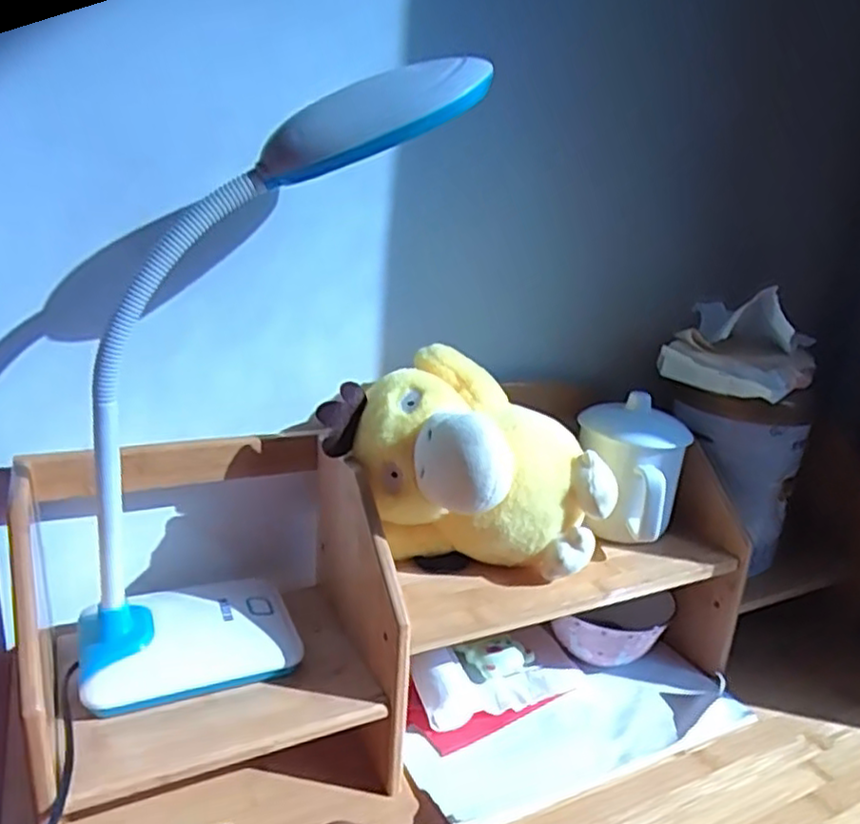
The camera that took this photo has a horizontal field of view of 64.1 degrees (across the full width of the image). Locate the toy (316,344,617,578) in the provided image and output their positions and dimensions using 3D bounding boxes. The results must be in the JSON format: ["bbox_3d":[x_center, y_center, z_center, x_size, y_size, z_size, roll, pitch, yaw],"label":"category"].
[{"bbox_3d":[0.033,0.051,0.523,0.190,0.153,0.142,-8,24,-35],"label":"toy"}]

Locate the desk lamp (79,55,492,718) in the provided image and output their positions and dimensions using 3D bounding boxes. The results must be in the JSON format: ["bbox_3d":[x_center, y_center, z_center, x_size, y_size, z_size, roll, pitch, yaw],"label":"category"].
[{"bbox_3d":[-0.121,-0.033,0.481,0.253,0.395,0.182,-3,21,-25],"label":"desk lamp"}]

